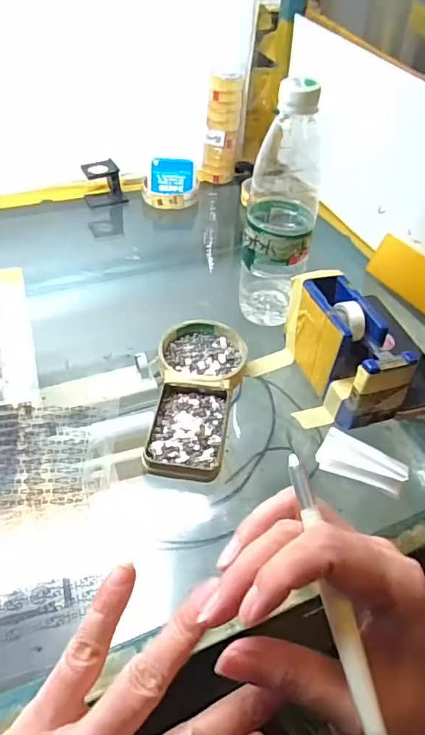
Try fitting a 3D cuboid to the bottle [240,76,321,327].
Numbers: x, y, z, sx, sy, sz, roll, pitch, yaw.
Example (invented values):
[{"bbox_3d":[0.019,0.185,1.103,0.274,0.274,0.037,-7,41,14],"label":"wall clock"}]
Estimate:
[{"bbox_3d":[0.066,-0.143,0.472,0.064,0.225,0.070,12,45,8],"label":"bottle"}]

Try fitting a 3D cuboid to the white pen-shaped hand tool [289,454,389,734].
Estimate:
[{"bbox_3d":[0.051,0.100,0.193,0.008,0.005,0.137,-7,63,-11],"label":"white pen-shaped hand tool"}]

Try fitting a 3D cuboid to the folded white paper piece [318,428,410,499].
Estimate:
[{"bbox_3d":[0.119,0.074,0.394,0.066,0.017,0.031,22,47,18],"label":"folded white paper piece"}]

